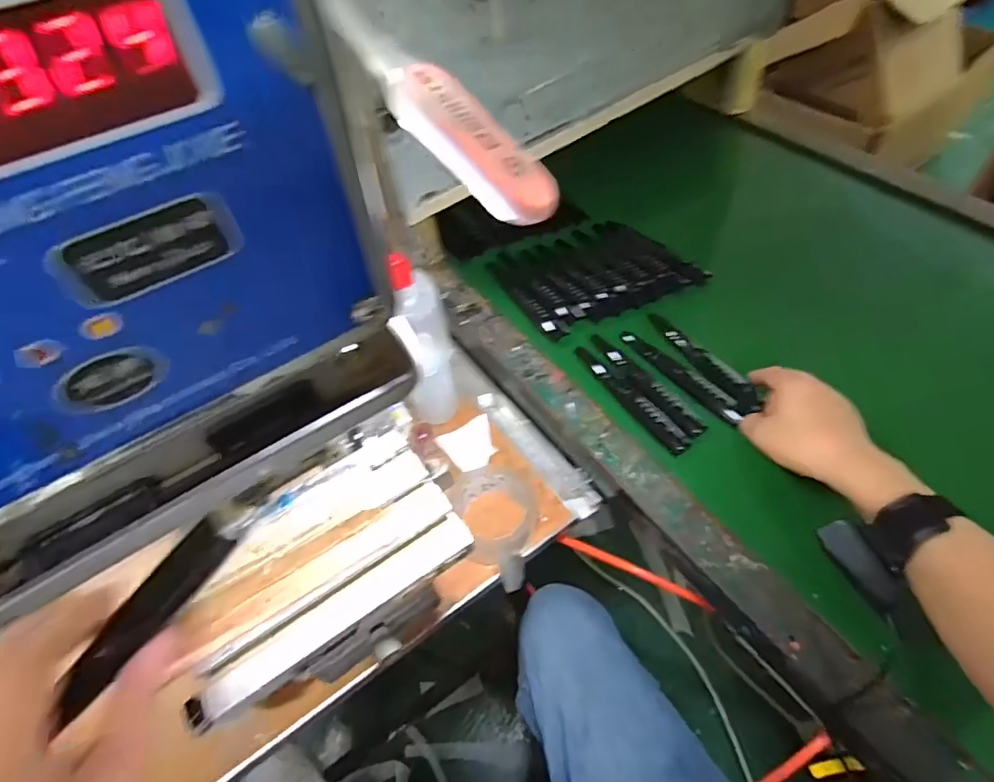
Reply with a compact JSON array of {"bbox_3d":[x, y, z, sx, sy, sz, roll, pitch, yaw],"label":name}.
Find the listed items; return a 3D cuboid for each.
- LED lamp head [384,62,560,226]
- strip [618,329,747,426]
[{"bbox_3d":[-0.008,-0.093,0.199,0.074,0.010,0.029,43,63,-5],"label":"LED lamp head"},{"bbox_3d":[0.213,-0.021,0.623,0.027,0.007,0.174,-31,52,-17],"label":"strip"}]

